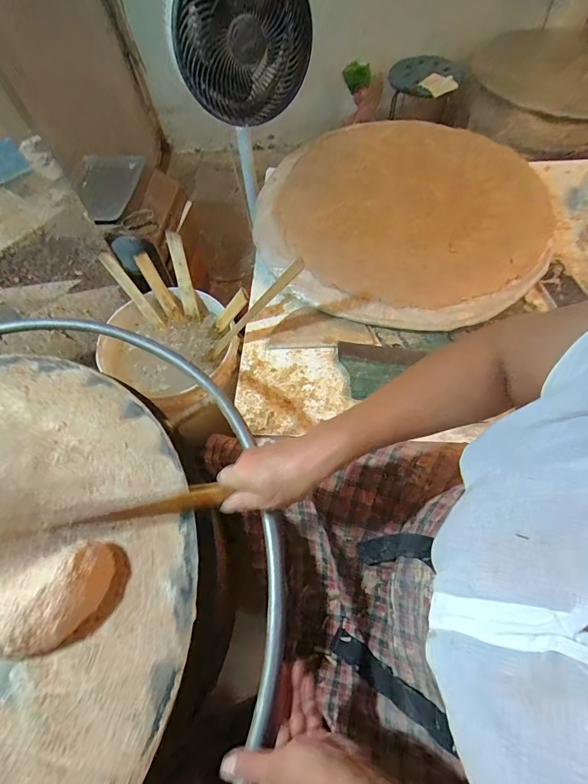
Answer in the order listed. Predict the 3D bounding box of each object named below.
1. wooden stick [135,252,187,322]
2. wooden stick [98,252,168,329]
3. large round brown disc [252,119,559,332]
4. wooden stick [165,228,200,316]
[{"bbox_3d":[-0.296,-0.228,0.847,0.030,0.160,0.017,-34,25,-13],"label":"wooden stick"},{"bbox_3d":[-0.345,-0.217,0.828,0.024,0.185,0.026,-47,33,-18],"label":"wooden stick"},{"bbox_3d":[0.235,-0.442,0.887,0.671,0.064,0.599,26,68,16],"label":"large round brown disc"},{"bbox_3d":[-0.241,-0.250,0.826,0.034,0.180,0.014,-7,31,0],"label":"wooden stick"}]

